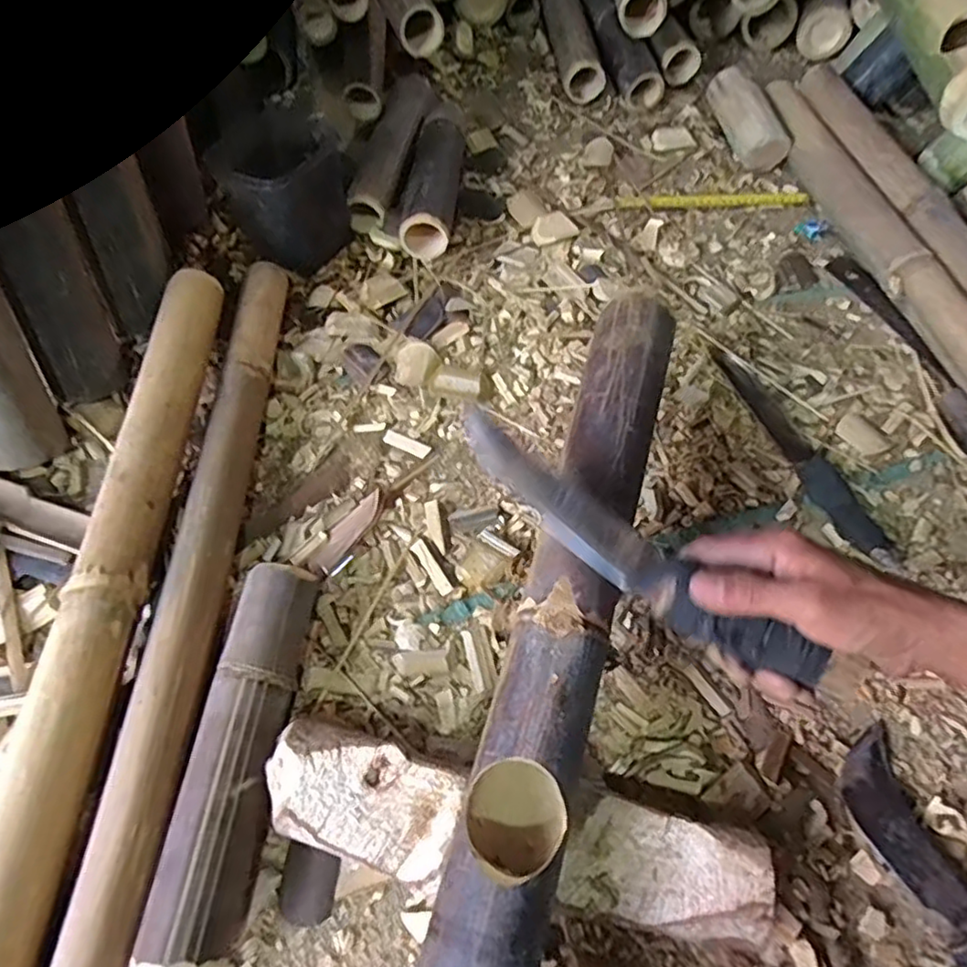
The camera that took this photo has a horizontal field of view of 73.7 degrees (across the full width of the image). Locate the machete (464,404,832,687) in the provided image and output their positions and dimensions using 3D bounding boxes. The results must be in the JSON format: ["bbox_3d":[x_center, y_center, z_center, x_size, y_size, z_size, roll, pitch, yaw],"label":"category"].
[{"bbox_3d":[0.090,0.040,0.420,0.268,0.026,0.040,37,66,16],"label":"machete"}]

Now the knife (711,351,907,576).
[{"bbox_3d":[0.307,-0.033,0.629,0.037,0.017,0.264,-21,63,-12],"label":"knife"}]

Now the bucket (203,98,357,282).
[{"bbox_3d":[-0.216,-0.316,0.715,0.103,0.124,0.116,31,65,16],"label":"bucket"}]

